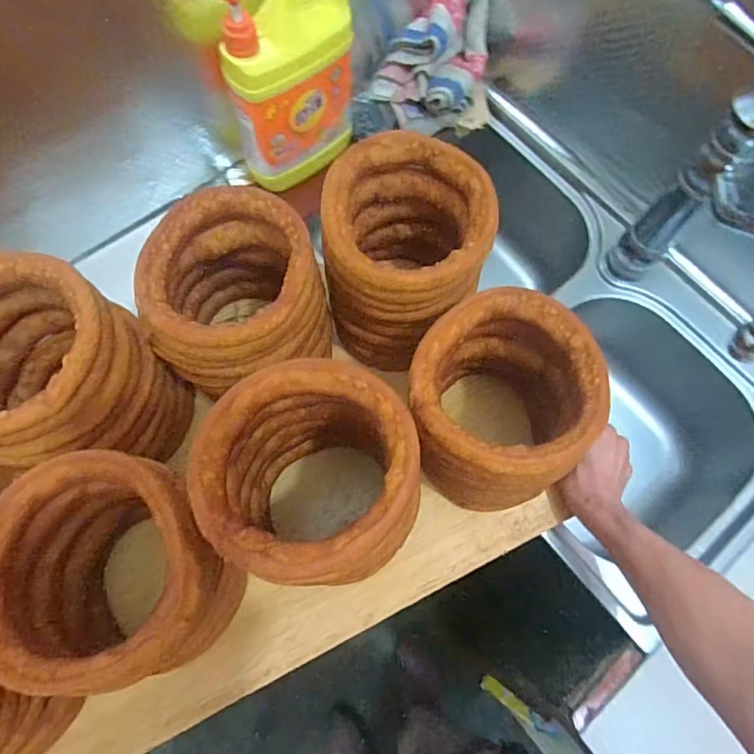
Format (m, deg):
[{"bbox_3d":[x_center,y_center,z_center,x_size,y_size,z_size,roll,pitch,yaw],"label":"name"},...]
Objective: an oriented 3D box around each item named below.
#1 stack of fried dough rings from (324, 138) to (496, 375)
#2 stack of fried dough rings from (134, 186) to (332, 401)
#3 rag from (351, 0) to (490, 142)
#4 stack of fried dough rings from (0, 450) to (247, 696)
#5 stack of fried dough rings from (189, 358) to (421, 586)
[{"bbox_3d":[0.025,-0.122,0.532,0.144,0.177,0.161,-10,71,-6],"label":"stack of fried dough rings"},{"bbox_3d":[-0.132,-0.069,0.514,0.148,0.183,0.153,-17,72,-8],"label":"stack of fried dough rings"},{"bbox_3d":[0.064,-0.415,0.715,0.220,0.118,0.145,-32,75,-13],"label":"rag"},{"bbox_3d":[-0.210,0.157,0.424,0.144,0.162,0.154,-25,73,-11],"label":"stack of fried dough rings"},{"bbox_3d":[-0.052,0.086,0.432,0.144,0.200,0.138,7,70,0],"label":"stack of fried dough rings"}]

